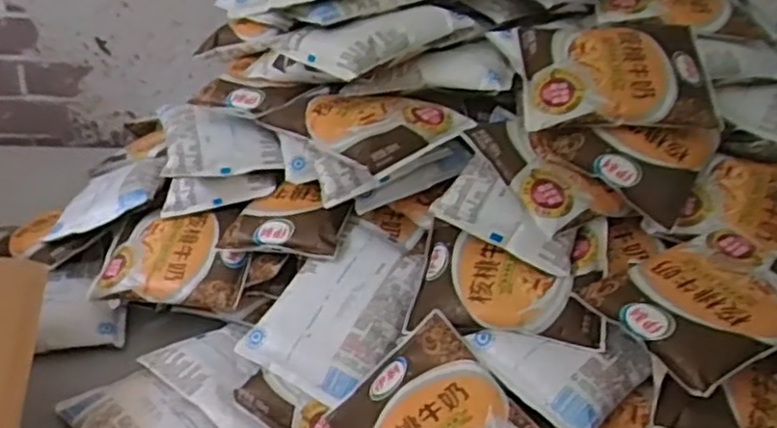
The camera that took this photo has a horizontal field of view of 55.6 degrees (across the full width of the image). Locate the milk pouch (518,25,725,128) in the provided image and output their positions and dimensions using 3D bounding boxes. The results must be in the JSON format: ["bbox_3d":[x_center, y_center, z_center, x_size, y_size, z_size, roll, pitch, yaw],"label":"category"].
[{"bbox_3d":[0.162,-0.103,0.518,0.135,0.023,0.093,-2,57,-3],"label":"milk pouch"}]

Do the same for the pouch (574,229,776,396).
[{"bbox_3d":[0.193,0.048,0.435,0.123,0.023,0.094,-13,36,-25],"label":"pouch"}]

